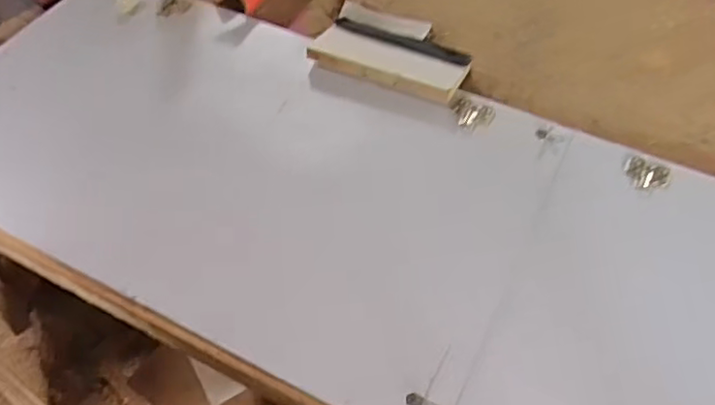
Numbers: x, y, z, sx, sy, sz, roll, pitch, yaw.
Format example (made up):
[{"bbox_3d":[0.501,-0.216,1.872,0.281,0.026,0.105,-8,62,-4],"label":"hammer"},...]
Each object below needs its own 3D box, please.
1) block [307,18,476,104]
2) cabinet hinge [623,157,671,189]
[{"bbox_3d":[0.045,-0.207,0.881,0.213,0.019,0.103,21,57,13],"label":"block"},{"bbox_3d":[0.354,-0.037,0.767,0.055,0.009,0.043,33,61,20],"label":"cabinet hinge"}]

